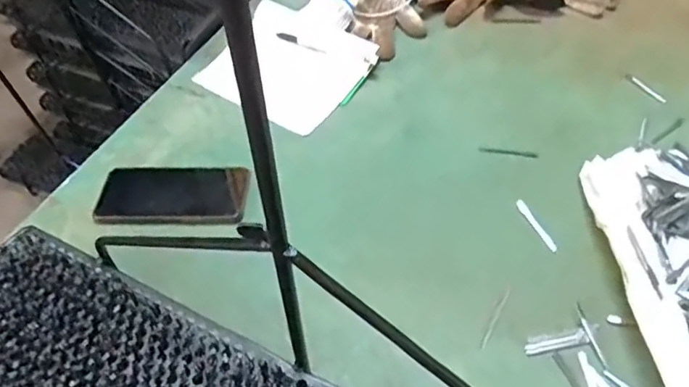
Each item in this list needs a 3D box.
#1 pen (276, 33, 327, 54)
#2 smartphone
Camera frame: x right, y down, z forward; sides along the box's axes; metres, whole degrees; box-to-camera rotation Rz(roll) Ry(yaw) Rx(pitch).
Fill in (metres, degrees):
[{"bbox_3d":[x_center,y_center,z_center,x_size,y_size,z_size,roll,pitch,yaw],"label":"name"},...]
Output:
[{"bbox_3d":[-0.059,-0.208,0.771,0.074,0.008,0.013,25,56,6],"label":"pen"},{"bbox_3d":[-0.192,0.003,0.628,0.158,0.013,0.078,1,59,-7],"label":"smartphone"}]

